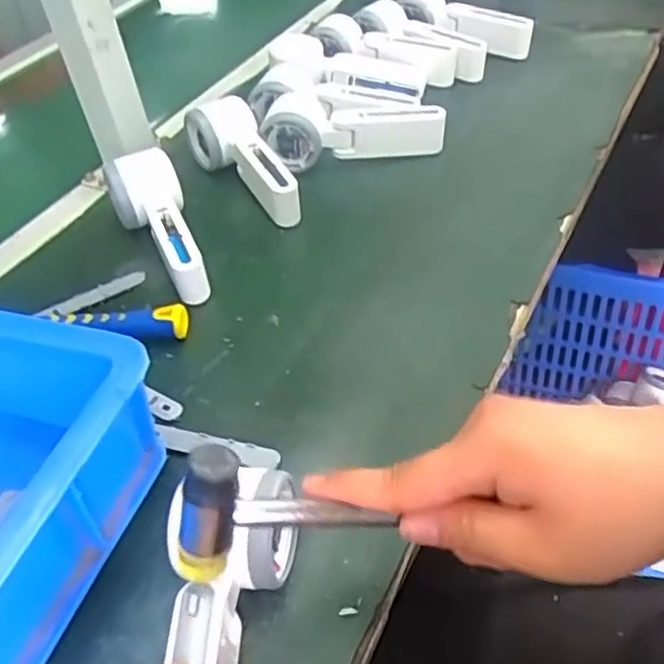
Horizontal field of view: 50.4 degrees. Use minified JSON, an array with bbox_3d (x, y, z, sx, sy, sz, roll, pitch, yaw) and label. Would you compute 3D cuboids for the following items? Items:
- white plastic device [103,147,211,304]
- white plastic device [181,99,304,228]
[{"bbox_3d":[-0.137,-0.083,0.566,0.055,0.056,0.153,-19,47,-14],"label":"white plastic device"},{"bbox_3d":[-0.079,-0.149,0.631,0.058,0.063,0.151,-20,47,-16],"label":"white plastic device"}]

